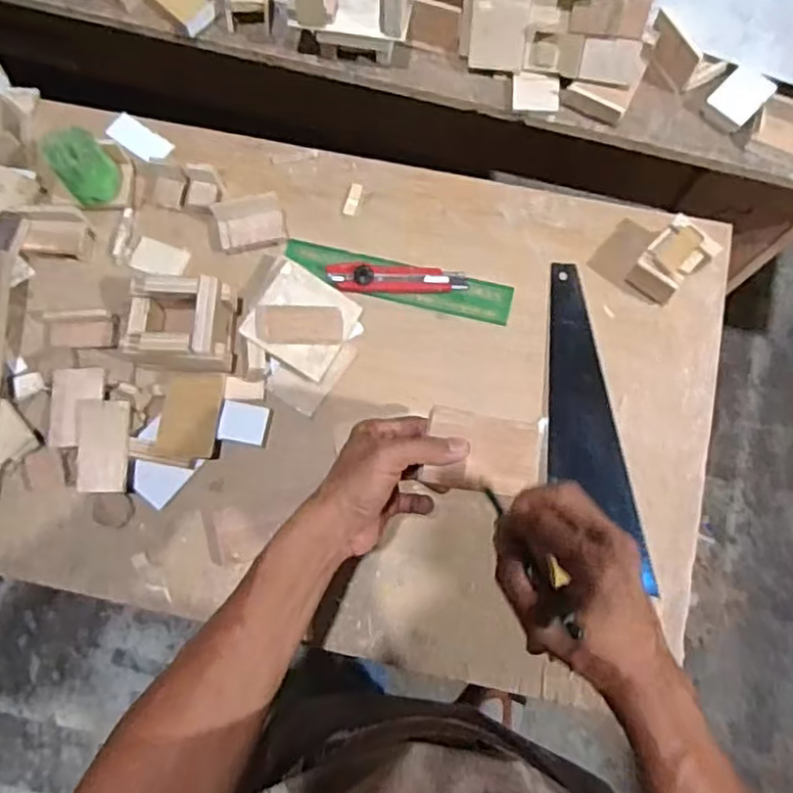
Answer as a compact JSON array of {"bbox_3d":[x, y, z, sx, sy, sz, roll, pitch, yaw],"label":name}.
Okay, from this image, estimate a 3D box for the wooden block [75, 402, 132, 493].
[{"bbox_3d":[-0.283,0.048,0.649,0.046,0.009,0.088,0,82,-21],"label":"wooden block"}]

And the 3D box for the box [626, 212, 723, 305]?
[{"bbox_3d":[0.282,-0.138,0.699,0.060,0.054,0.085,43,81,10],"label":"box"}]

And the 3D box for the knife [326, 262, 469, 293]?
[{"bbox_3d":[0.002,-0.124,0.705,0.145,0.017,0.031,2,76,2],"label":"knife"}]

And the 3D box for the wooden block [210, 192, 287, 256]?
[{"bbox_3d":[-0.155,-0.184,0.713,0.070,0.032,0.044,-13,76,-2],"label":"wooden block"}]

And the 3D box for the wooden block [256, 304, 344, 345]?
[{"bbox_3d":[-0.095,-0.071,0.671,0.085,0.027,0.037,0,82,-19],"label":"wooden block"}]

